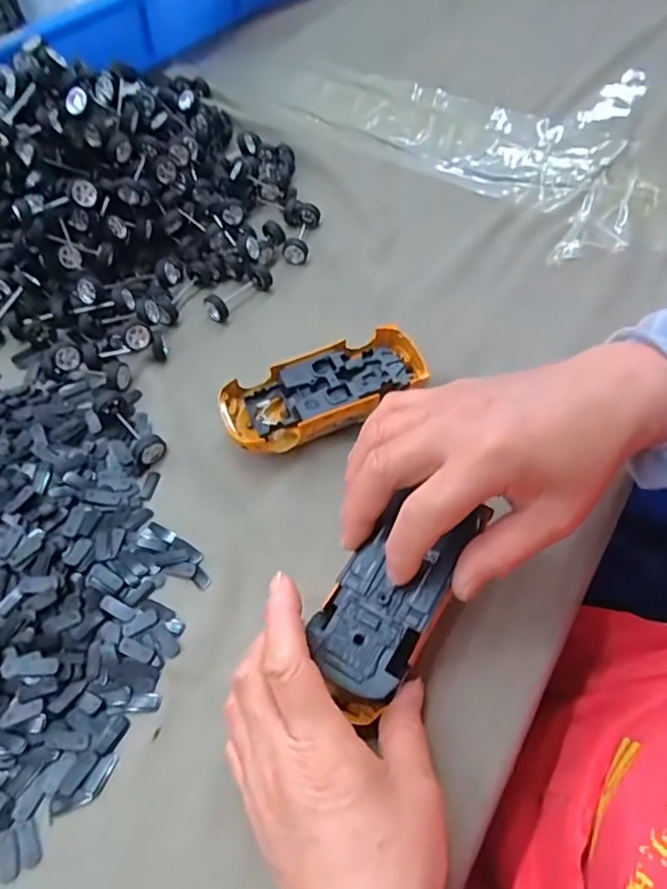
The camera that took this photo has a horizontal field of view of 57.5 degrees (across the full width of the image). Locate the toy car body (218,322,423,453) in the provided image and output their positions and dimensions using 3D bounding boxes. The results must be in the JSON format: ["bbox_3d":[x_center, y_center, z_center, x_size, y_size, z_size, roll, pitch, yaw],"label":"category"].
[{"bbox_3d":[-0.004,-0.032,0.388,0.132,0.033,0.052,-19,60,-15],"label":"toy car body"}]

